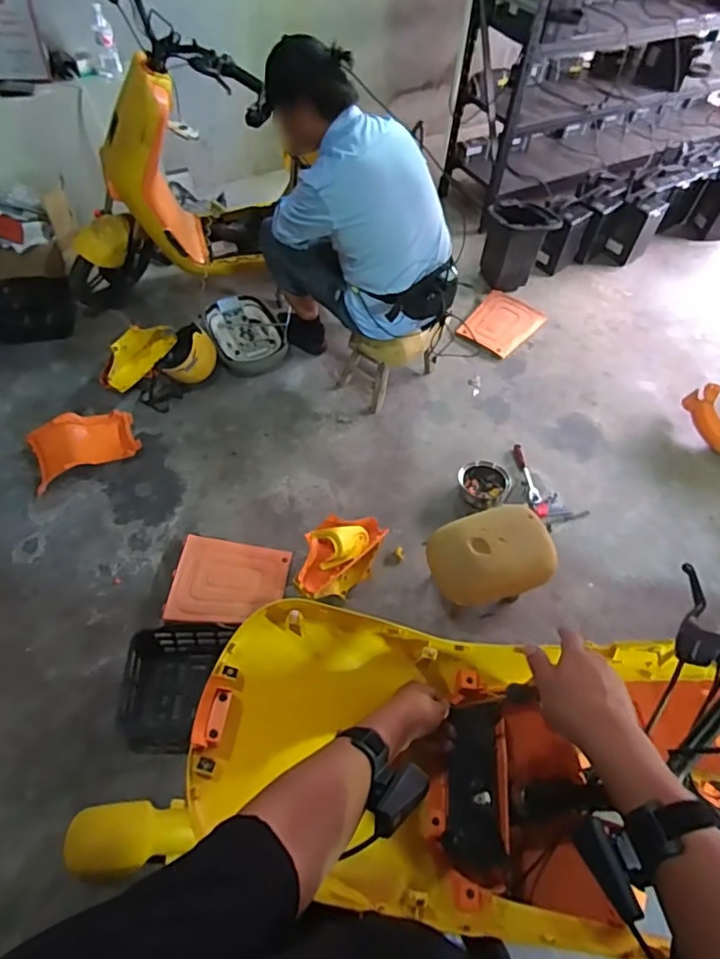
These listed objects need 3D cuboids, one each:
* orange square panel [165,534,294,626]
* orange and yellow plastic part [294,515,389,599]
[{"bbox_3d":[-0.390,0.311,1.689,0.327,0.033,0.259,11,64,-4],"label":"orange square panel"},{"bbox_3d":[-0.062,0.218,1.638,0.301,0.129,0.184,-37,66,-25],"label":"orange and yellow plastic part"}]

